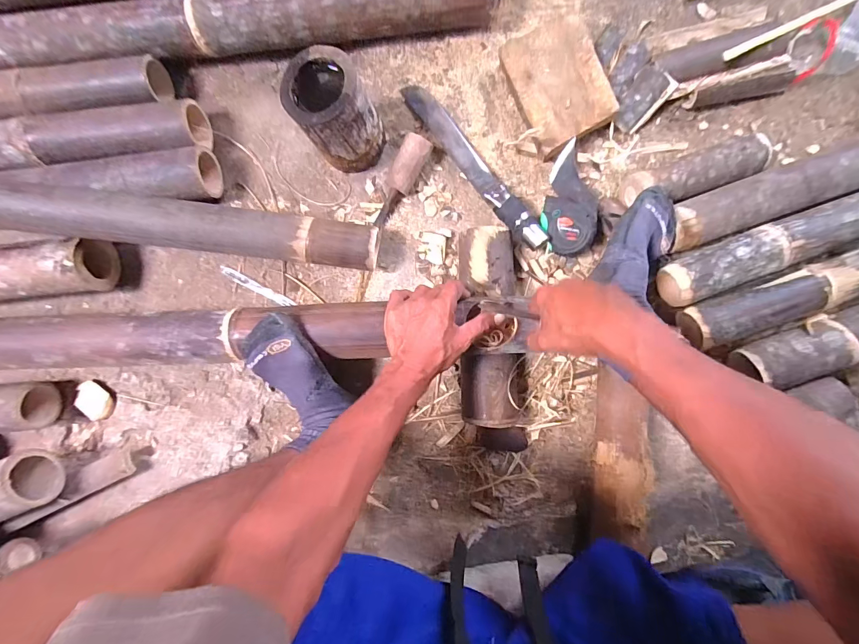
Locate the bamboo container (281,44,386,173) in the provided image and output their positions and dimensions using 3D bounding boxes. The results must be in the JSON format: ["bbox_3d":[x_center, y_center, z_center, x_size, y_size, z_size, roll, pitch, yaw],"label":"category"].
[{"bbox_3d":[-0.127,-0.280,0.537,0.091,0.144,0.105,-38,88,1],"label":"bamboo container"}]

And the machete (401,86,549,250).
[{"bbox_3d":[0.064,-0.238,0.580,0.047,0.044,0.322,-38,88,1],"label":"machete"}]

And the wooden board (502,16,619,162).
[{"bbox_3d":[0.182,-0.335,0.550,0.111,0.030,0.162,-24,89,2],"label":"wooden board"}]

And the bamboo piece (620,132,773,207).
[{"bbox_3d":[0.375,-0.208,0.557,0.192,0.050,0.056,-17,89,2],"label":"bamboo piece"}]

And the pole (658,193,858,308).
[{"bbox_3d":[0.588,-0.144,0.544,0.539,0.068,0.070,-21,89,2],"label":"pole"}]

